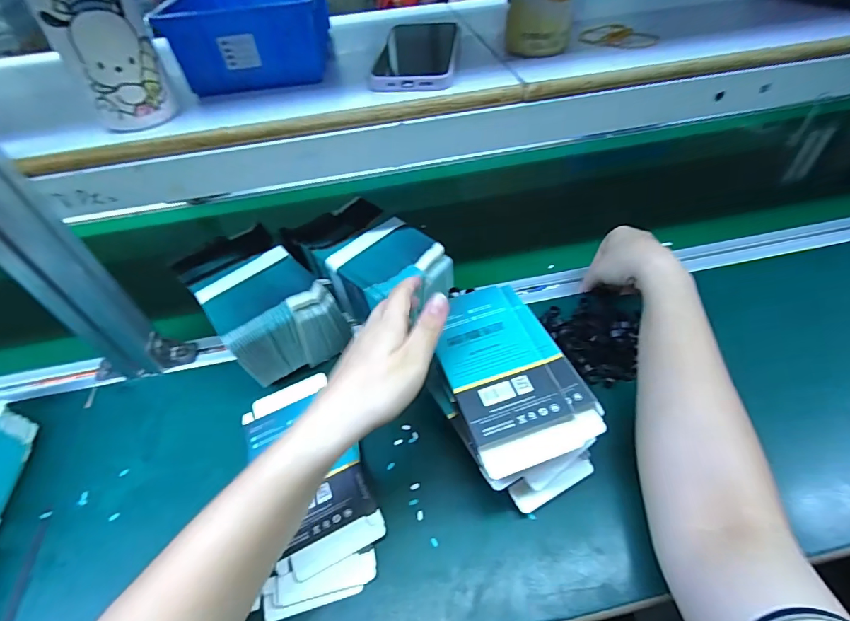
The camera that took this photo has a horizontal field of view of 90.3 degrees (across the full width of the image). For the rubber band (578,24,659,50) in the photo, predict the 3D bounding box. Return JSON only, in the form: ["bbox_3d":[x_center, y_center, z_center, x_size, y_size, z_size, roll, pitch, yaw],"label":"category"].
[{"bbox_3d":[0.192,-0.273,0.420,0.074,0.011,0.038,11,50,14],"label":"rubber band"}]

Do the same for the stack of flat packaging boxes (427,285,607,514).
[{"bbox_3d":[0.069,0.075,0.378,0.118,0.095,0.175,-22,52,-15],"label":"stack of flat packaging boxes"}]

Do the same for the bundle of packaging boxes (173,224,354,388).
[{"bbox_3d":[-0.169,0.001,0.458,0.111,0.095,0.146,-33,53,-23],"label":"bundle of packaging boxes"}]

